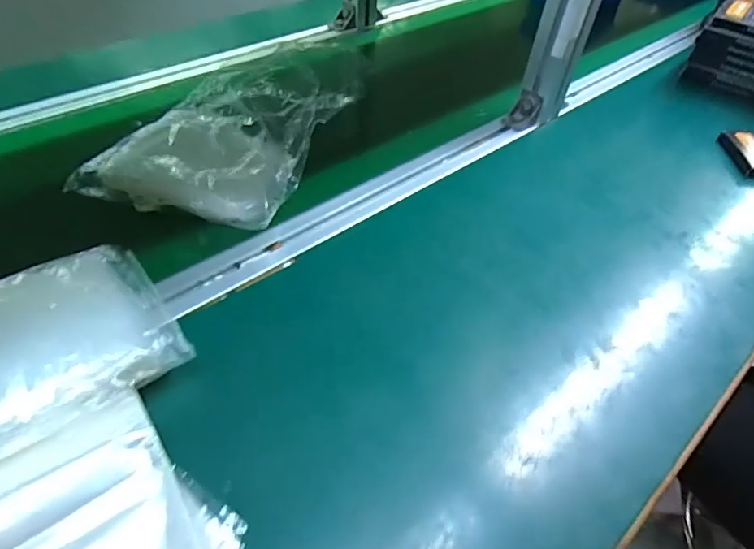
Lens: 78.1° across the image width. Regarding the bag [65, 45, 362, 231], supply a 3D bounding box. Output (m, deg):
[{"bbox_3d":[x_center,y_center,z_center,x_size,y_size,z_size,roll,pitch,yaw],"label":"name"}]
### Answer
[{"bbox_3d":[-0.139,-0.153,0.469,0.169,0.067,0.263,18,49,12],"label":"bag"}]

